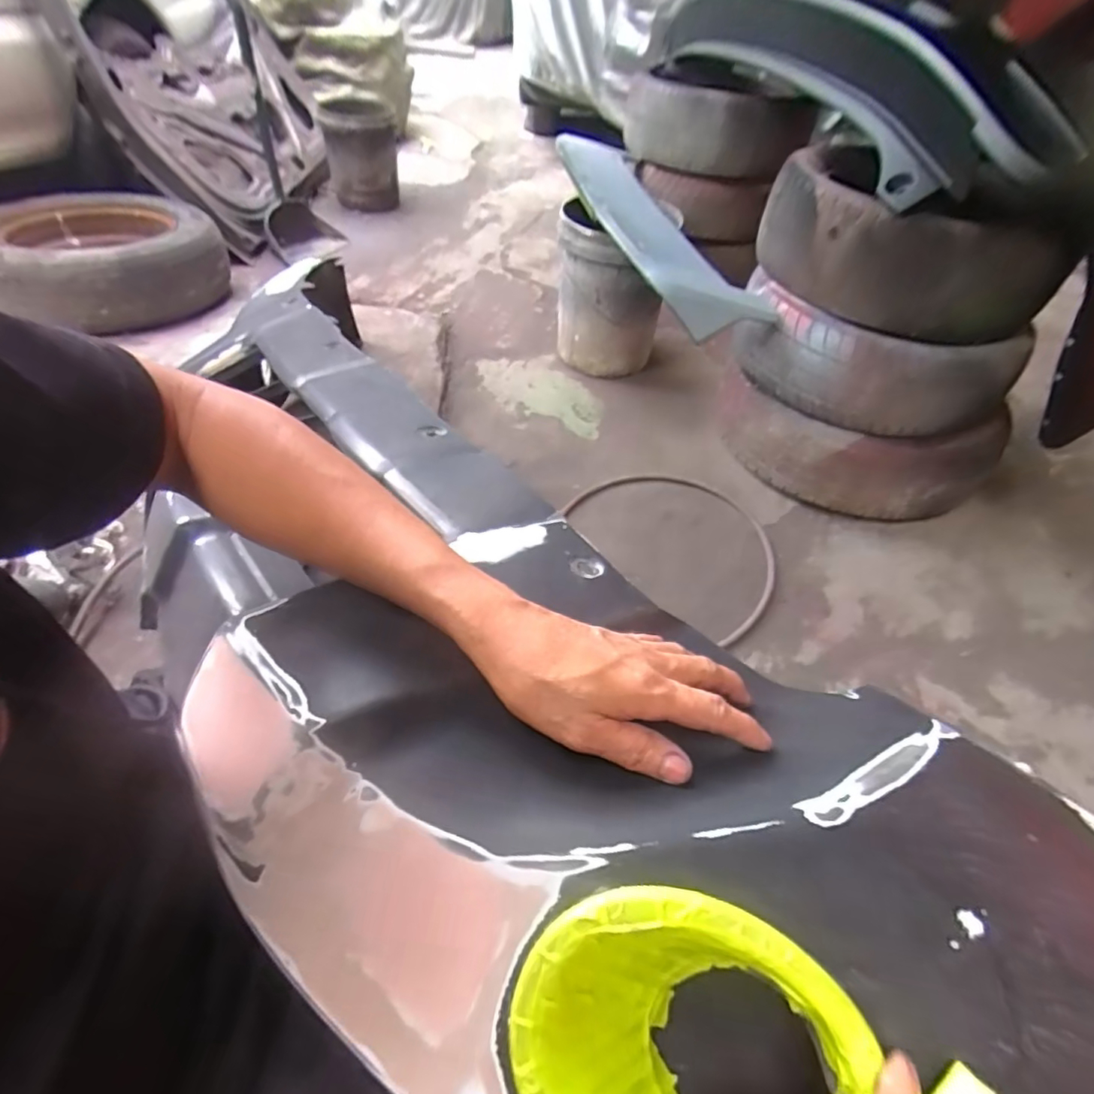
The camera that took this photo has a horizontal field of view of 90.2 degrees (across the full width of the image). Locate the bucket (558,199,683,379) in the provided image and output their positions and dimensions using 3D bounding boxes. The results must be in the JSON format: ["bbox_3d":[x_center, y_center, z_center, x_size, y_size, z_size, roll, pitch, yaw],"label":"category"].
[{"bbox_3d":[0.174,-0.651,1.426,0.283,0.402,0.283,3,49,-3],"label":"bucket"}]

